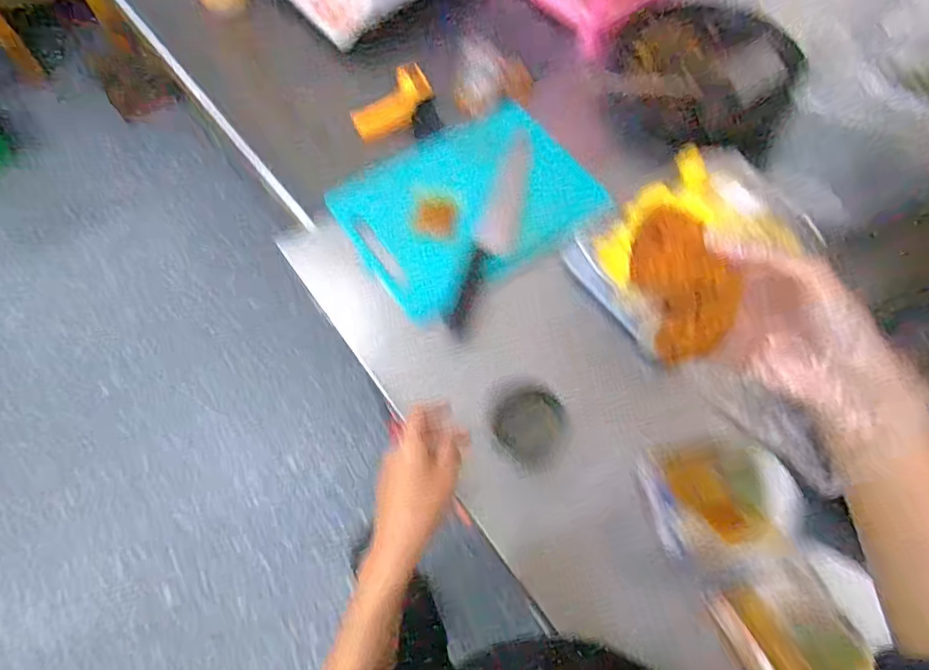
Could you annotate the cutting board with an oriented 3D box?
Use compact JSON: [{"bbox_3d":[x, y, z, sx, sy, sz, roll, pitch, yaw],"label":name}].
[{"bbox_3d":[0.002,-0.180,0.757,0.309,0.021,0.234,-32,72,-5],"label":"cutting board"}]

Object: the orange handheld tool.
[{"bbox_3d":[-0.114,-0.359,0.878,0.135,0.051,0.085,-24,66,-10],"label":"orange handheld tool"}]

